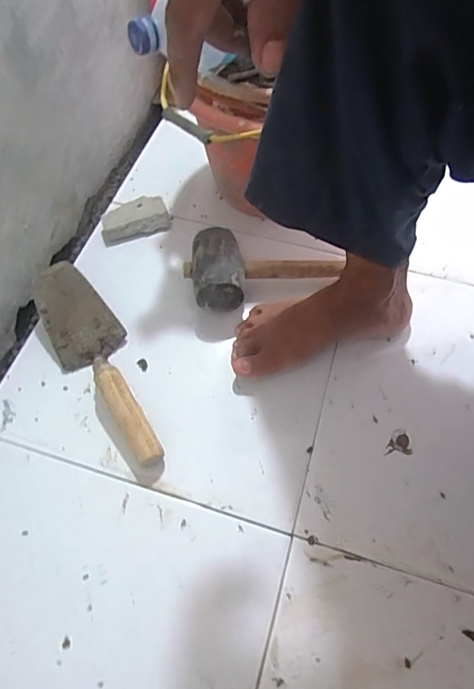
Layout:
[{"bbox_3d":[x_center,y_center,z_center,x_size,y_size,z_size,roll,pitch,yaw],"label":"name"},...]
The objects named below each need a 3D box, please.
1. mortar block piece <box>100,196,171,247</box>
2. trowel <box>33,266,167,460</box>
[{"bbox_3d":[-0.159,-0.194,0.702,0.103,0.022,0.066,-17,62,-9],"label":"mortar block piece"},{"bbox_3d":[-0.172,0.020,0.570,0.085,0.057,0.287,-28,65,-15],"label":"trowel"}]

